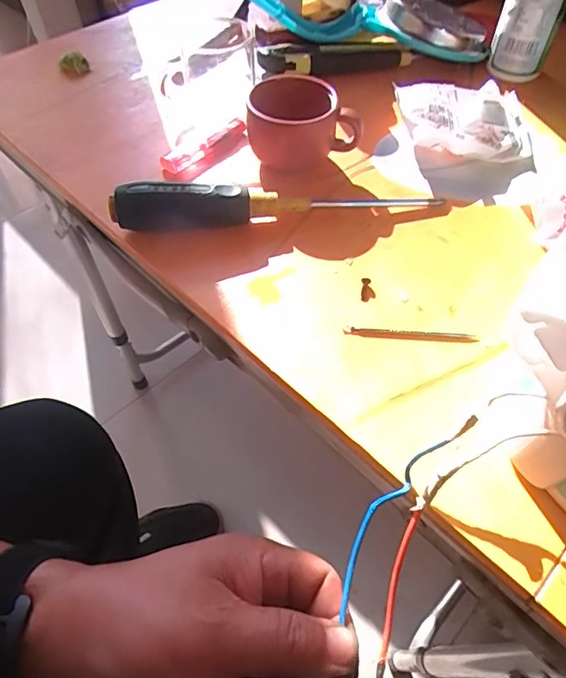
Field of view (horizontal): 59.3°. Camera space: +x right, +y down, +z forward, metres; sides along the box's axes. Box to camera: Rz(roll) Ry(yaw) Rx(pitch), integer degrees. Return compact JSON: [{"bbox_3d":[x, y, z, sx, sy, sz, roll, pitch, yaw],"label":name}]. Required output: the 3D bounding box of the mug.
[{"bbox_3d":[0.012,-0.163,0.374,0.077,0.048,0.062,-8,55,-6],"label":"mug"}]

